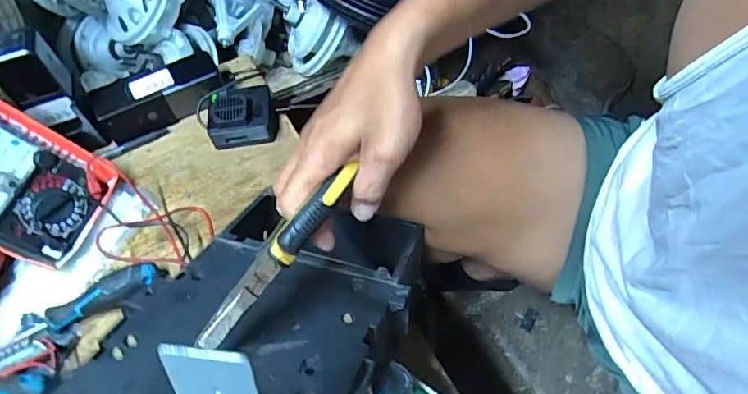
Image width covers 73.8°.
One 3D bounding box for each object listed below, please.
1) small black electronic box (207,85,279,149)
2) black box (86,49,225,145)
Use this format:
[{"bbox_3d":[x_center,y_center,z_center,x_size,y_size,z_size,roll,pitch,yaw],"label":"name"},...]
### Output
[{"bbox_3d":[-0.168,-0.105,0.635,0.078,0.052,0.073,-10,57,-3],"label":"small black electronic box"},{"bbox_3d":[-0.278,-0.133,0.648,0.153,0.051,0.060,-26,60,-12],"label":"black box"}]

